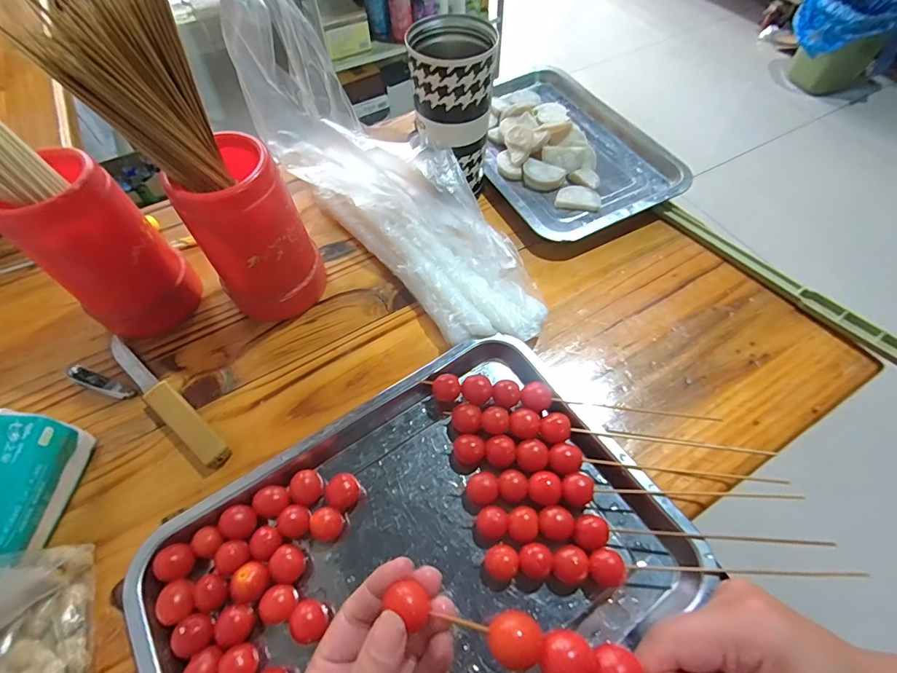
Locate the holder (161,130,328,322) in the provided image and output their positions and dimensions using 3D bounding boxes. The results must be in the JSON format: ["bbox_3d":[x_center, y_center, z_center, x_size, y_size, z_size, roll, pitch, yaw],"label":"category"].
[{"bbox_3d":[-0.172,-0.088,0.388,0.086,0.148,0.076,-29,62,-15],"label":"holder"}]

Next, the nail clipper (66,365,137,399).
[{"bbox_3d":[-0.316,0.043,0.395,0.063,0.005,0.013,22,61,0],"label":"nail clipper"}]

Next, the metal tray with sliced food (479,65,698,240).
[{"bbox_3d":[0.129,-0.254,0.553,0.208,0.032,0.320,-22,61,-12],"label":"metal tray with sliced food"}]

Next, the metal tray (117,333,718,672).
[{"bbox_3d":[-0.018,0.163,0.305,0.336,0.027,0.259,-30,63,-16],"label":"metal tray"}]

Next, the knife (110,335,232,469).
[{"bbox_3d":[-0.251,0.054,0.383,0.174,0.016,0.022,34,65,20],"label":"knife"}]

